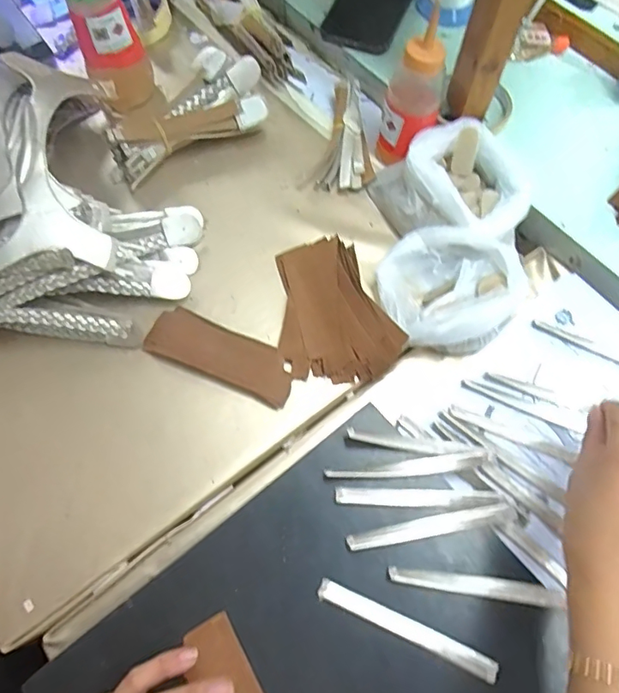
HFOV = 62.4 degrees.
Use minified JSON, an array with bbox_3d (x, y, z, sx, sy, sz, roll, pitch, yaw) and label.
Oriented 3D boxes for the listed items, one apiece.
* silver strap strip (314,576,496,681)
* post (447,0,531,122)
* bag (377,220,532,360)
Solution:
[{"bbox_3d":[0.064,0.186,0.338,0.122,0.004,0.013,23,69,10],"label":"silver strap strip"},{"bbox_3d":[0.153,-0.269,0.425,0.045,0.188,0.053,17,70,10],"label":"post"},{"bbox_3d":[0.117,-0.050,0.444,0.103,0.050,0.110,-36,71,-14],"label":"bag"}]

